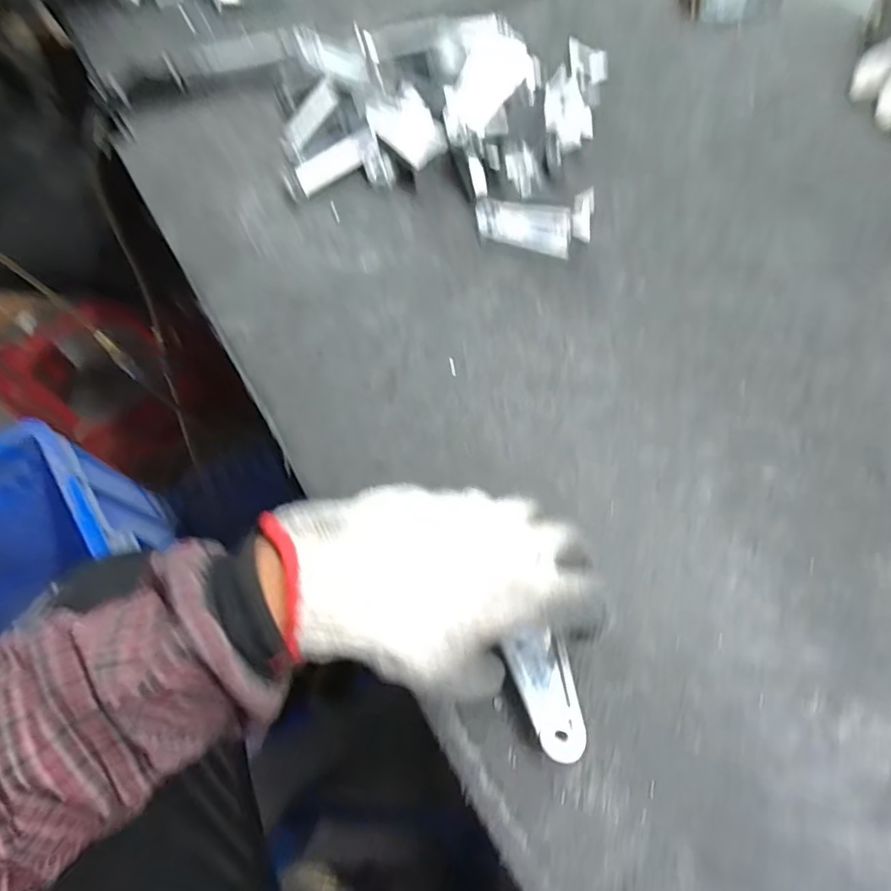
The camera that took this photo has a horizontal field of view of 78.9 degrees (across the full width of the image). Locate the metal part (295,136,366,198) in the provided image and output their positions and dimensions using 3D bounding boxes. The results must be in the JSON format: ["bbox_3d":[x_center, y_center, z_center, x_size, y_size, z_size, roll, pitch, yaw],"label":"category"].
[{"bbox_3d":[-0.106,-0.257,0.498,0.069,0.017,0.030,-35,70,-15],"label":"metal part"}]

